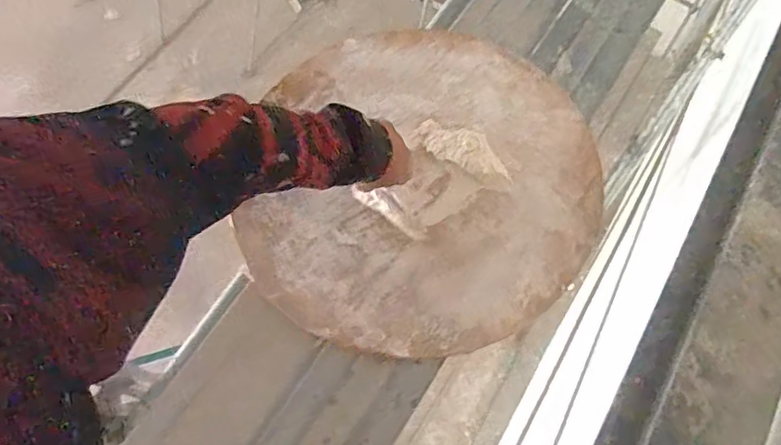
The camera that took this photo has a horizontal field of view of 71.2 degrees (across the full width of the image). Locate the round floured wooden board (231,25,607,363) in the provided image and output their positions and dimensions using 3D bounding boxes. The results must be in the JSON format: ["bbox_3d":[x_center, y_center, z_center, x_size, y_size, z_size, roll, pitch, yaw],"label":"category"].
[{"bbox_3d":[0.058,-0.084,0.890,0.540,0.047,0.589,6,65,4],"label":"round floured wooden board"}]

